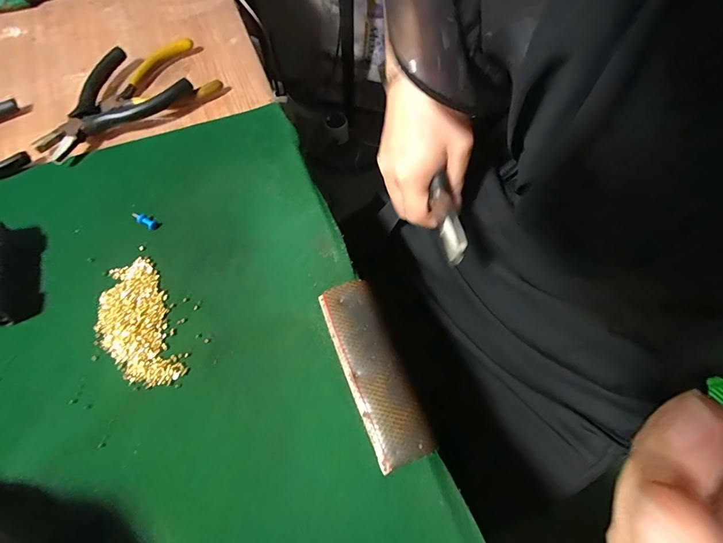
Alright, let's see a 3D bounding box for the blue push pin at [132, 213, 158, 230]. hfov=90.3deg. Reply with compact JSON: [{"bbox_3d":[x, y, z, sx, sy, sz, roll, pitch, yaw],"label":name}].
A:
[{"bbox_3d":[-0.166,-0.040,0.276,0.022,0.006,0.008,30,68,13],"label":"blue push pin"}]

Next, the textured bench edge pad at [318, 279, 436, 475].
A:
[{"bbox_3d":[0.007,0.061,0.233,0.036,0.006,0.117,-19,66,-10],"label":"textured bench edge pad"}]

